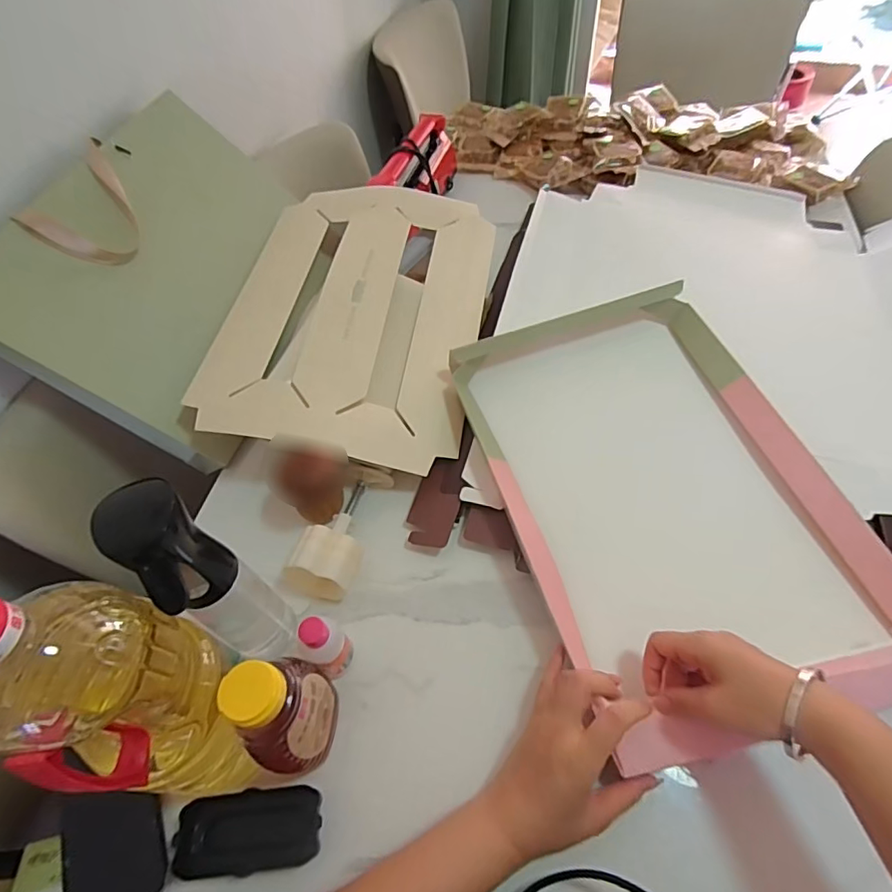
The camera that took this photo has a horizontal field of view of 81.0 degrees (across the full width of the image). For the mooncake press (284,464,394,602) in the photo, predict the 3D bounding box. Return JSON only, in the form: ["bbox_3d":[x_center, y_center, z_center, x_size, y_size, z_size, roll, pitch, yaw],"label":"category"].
[{"bbox_3d":[-0.105,0.081,0.552,0.065,0.058,0.157,14,57,14],"label":"mooncake press"}]

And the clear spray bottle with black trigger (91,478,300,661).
[{"bbox_3d":[-0.183,0.117,0.423,0.059,0.255,0.058,-2,55,3],"label":"clear spray bottle with black trigger"}]

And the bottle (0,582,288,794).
[{"bbox_3d":[-0.209,0.162,0.342,0.100,0.251,0.102,-2,55,3],"label":"bottle"}]

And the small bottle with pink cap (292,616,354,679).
[{"bbox_3d":[-0.106,0.182,0.465,0.033,0.089,0.032,-2,55,3],"label":"small bottle with pink cap"}]

